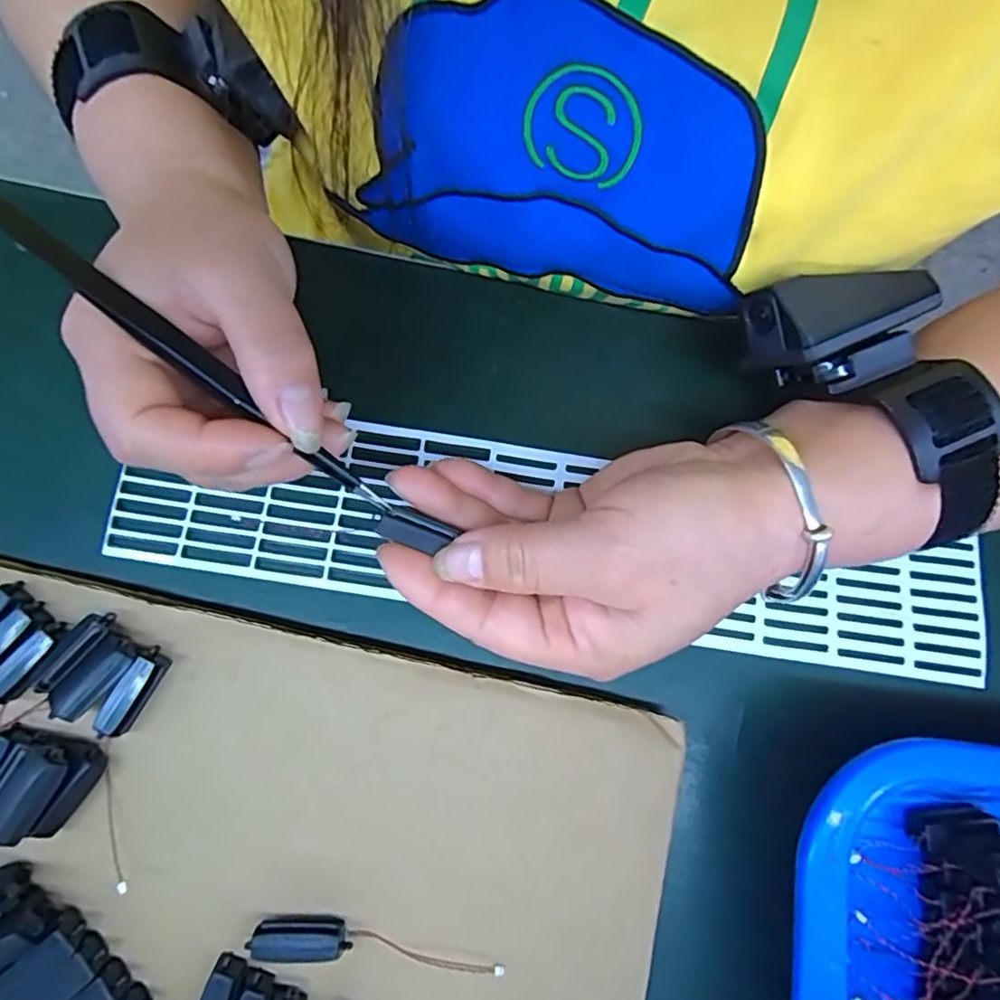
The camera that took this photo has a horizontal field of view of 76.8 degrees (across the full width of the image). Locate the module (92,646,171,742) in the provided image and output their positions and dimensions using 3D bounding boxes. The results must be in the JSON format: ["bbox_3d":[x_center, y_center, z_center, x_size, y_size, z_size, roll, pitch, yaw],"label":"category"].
[{"bbox_3d":[-0.122,0.065,0.211,0.009,0.013,0.030,28,78,3],"label":"module"}]

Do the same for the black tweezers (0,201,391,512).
[{"bbox_3d":[-0.085,-0.037,0.184,0.130,0.009,0.008,40,79,-18],"label":"black tweezers"}]

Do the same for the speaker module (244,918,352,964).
[{"bbox_3d":[-0.064,0.138,0.199,0.031,0.008,0.011,2,78,-2],"label":"speaker module"}]

